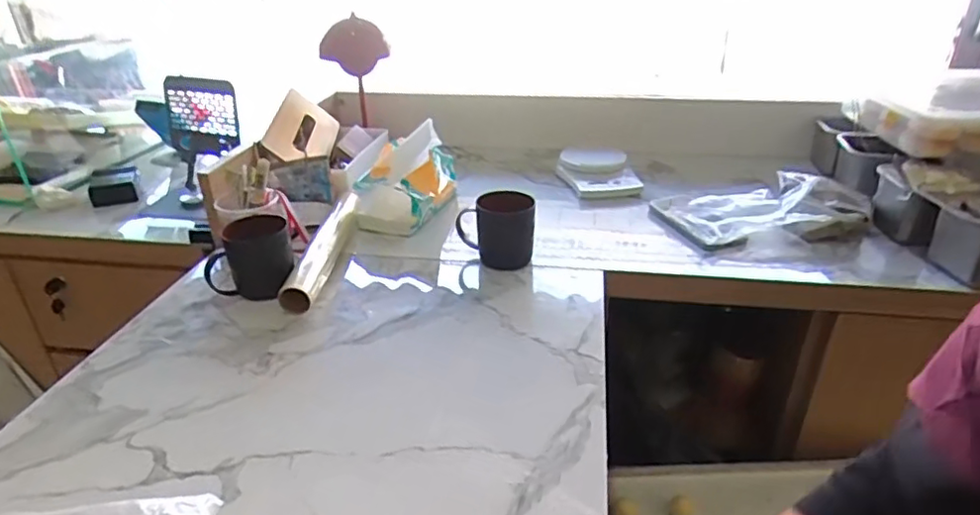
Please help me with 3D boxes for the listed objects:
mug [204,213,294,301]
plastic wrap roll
[{"bbox_3d":[-0.319,0.003,0.797,0.108,0.099,0.079,-9,30,-14],"label":"mug"},{"bbox_3d":[-0.247,-0.016,0.901,0.056,0.053,0.304,0,29,1],"label":"plastic wrap roll"}]

